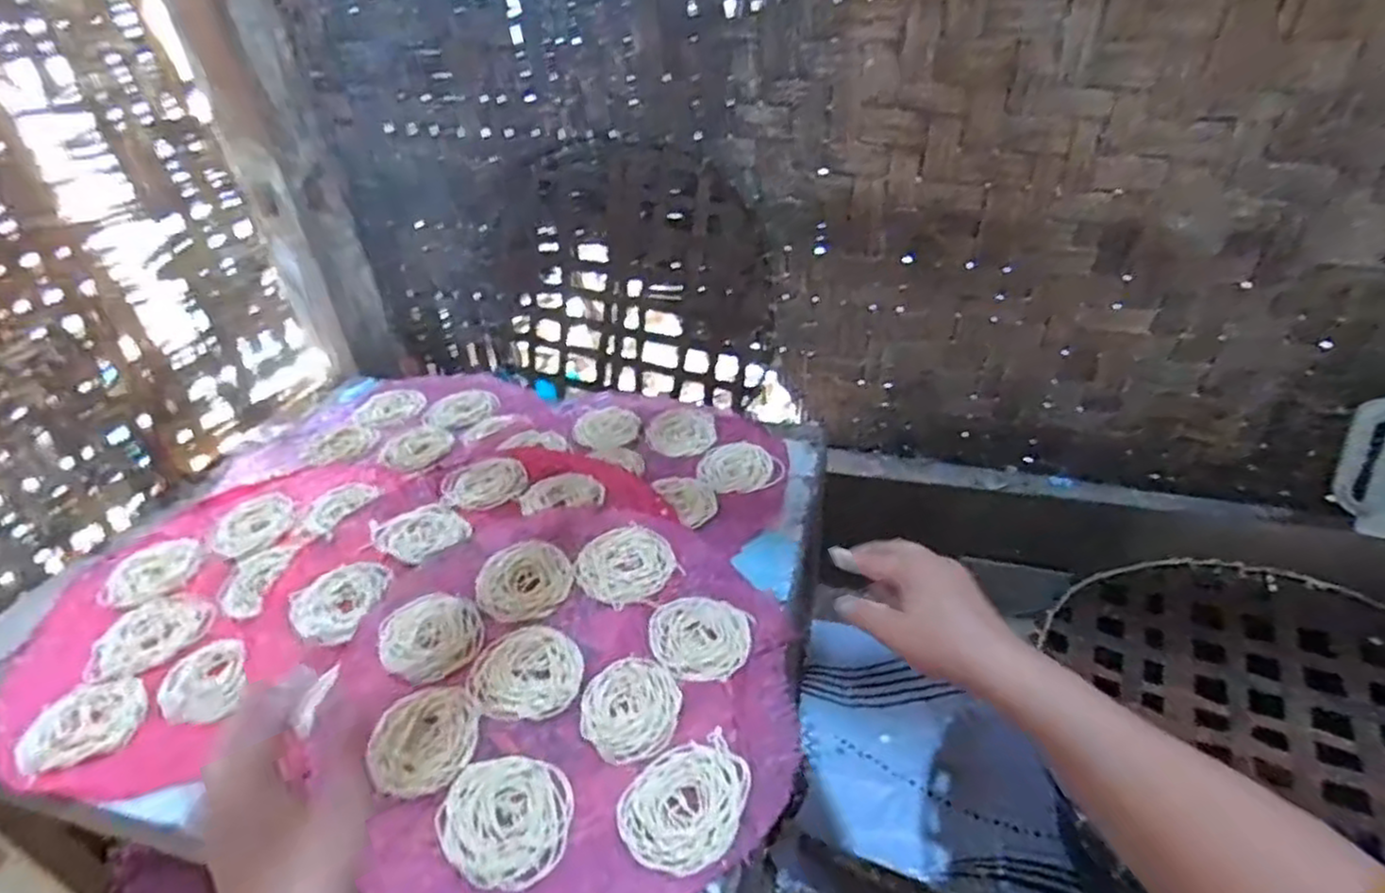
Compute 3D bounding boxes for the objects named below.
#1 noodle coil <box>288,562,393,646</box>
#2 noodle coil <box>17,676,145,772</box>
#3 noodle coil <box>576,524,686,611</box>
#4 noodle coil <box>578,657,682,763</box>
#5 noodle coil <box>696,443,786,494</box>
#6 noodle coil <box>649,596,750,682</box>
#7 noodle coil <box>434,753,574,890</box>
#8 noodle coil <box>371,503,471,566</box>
[{"bbox_3d":[-0.296,0.127,0.598,0.073,0.008,0.086,3,36,9],"label":"noodle coil"},{"bbox_3d":[-0.438,0.199,0.524,0.078,0.010,0.068,-13,37,-13],"label":"noodle coil"},{"bbox_3d":[-0.055,0.097,0.606,0.081,0.010,0.074,-2,36,2],"label":"noodle coil"},{"bbox_3d":[-0.043,0.179,0.502,0.066,0.004,0.076,-5,36,-3],"label":"noodle coil"},{"bbox_3d":[0.048,0.020,0.727,0.083,0.018,0.058,-9,36,-8],"label":"noodle coil"},{"bbox_3d":[0.004,0.143,0.551,0.074,0.005,0.070,-2,36,2],"label":"noodle coil"},{"bbox_3d":[-0.115,0.228,0.448,0.079,0.008,0.075,-2,36,2],"label":"noodle coil"},{"bbox_3d":[-0.248,0.075,0.660,0.074,0.004,0.073,-25,41,-27],"label":"noodle coil"}]

